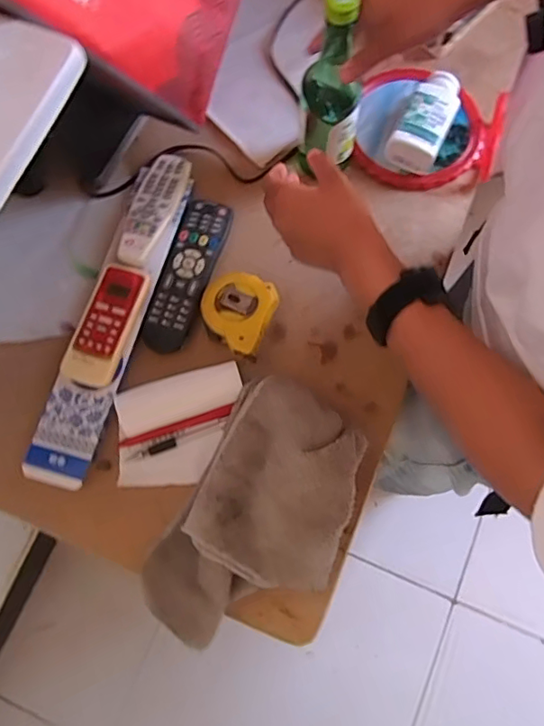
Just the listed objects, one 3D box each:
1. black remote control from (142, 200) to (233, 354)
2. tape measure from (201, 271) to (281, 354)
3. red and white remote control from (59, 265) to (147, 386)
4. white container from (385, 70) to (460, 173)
[{"bbox_3d":[-0.094,-0.098,0.599,0.056,0.029,0.185,14,78,4],"label":"black remote control"},{"bbox_3d":[-0.037,-0.057,0.576,0.079,0.041,0.085,29,79,7],"label":"tape measure"},{"bbox_3d":[-0.175,-0.042,0.560,0.052,0.014,0.133,18,78,5],"label":"red and white remote control"},{"bbox_3d":[0.182,-0.291,0.637,0.061,0.048,0.115,22,79,6],"label":"white container"}]

